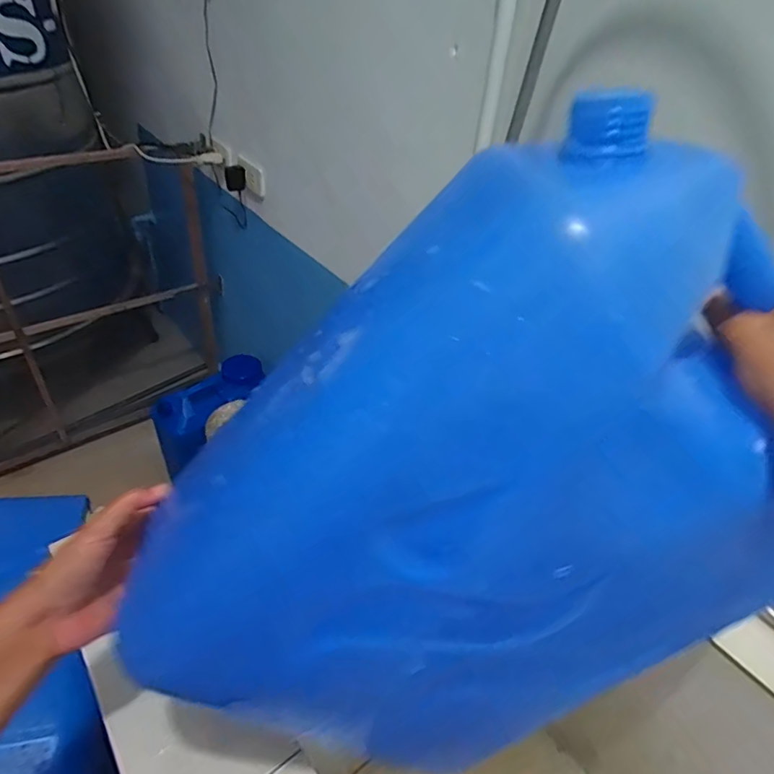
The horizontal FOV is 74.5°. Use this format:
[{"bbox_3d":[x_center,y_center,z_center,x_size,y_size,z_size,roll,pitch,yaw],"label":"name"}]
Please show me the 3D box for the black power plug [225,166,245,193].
[{"bbox_3d":[-0.372,-0.511,1.251,0.046,0.065,0.030,-6,42,-14],"label":"black power plug"}]

